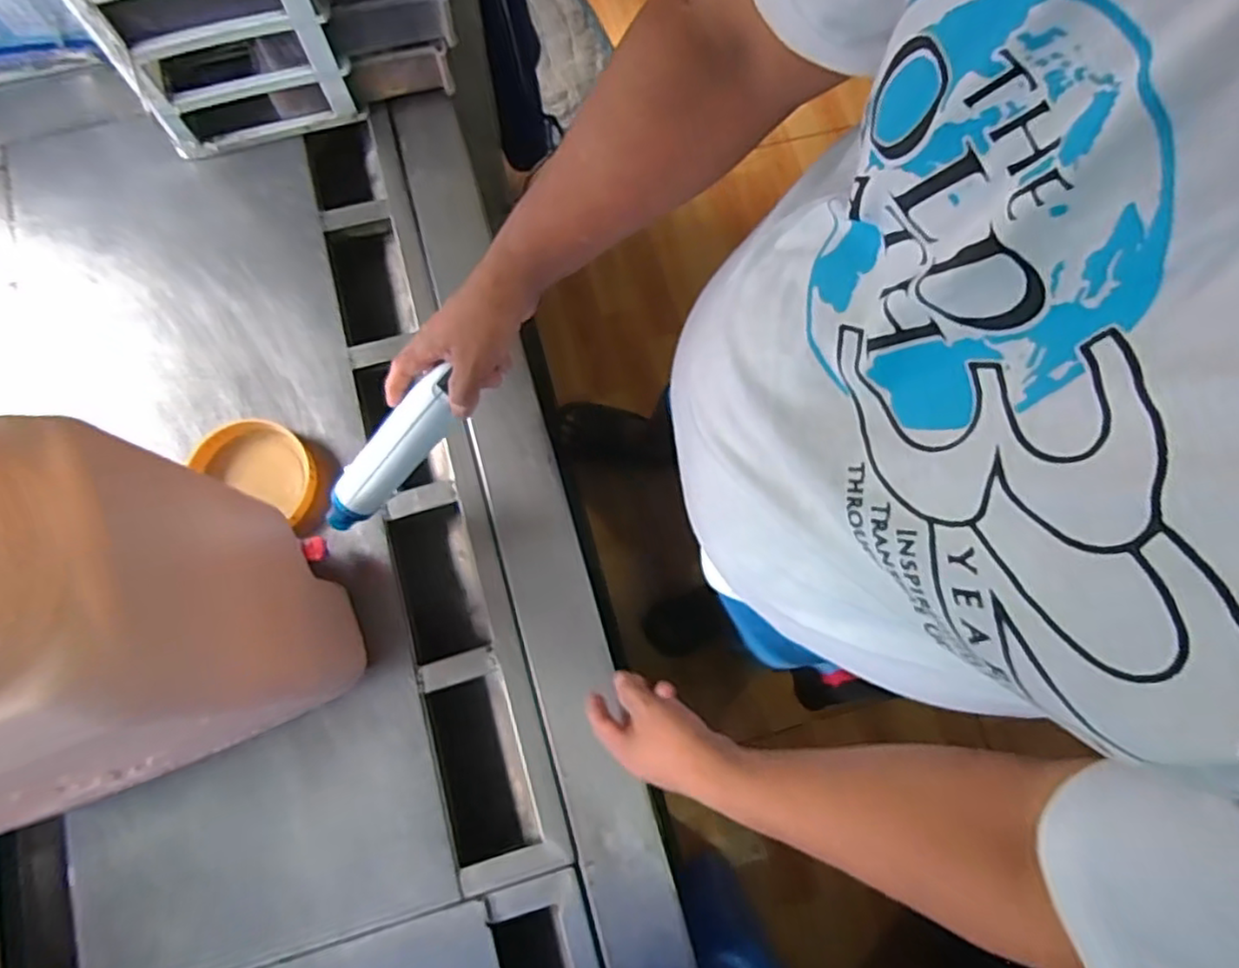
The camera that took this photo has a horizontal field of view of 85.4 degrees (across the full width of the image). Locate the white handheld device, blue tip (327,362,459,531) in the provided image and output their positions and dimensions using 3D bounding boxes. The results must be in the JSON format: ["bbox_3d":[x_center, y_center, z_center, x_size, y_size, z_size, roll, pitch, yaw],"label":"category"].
[{"bbox_3d":[-0.197,-0.022,0.576,0.193,0.030,0.043,-43,79,26],"label":"white handheld device, blue tip"}]

